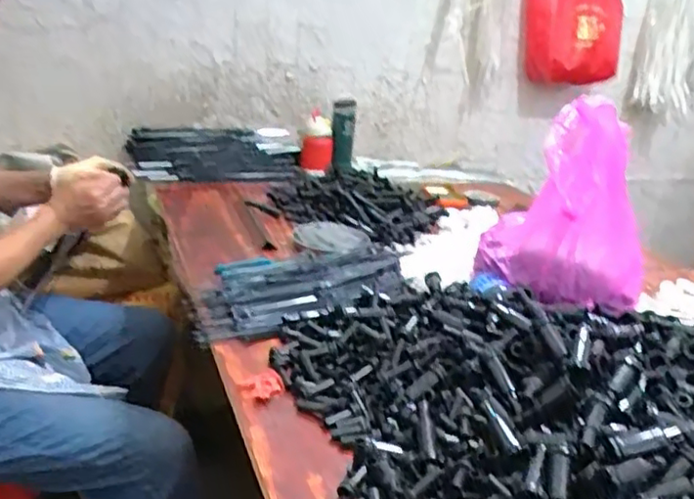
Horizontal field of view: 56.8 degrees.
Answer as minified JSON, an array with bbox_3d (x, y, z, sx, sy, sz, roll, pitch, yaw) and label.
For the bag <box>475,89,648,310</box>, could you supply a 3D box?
[{"bbox_3d":[0.299,-0.059,0.875,0.200,0.263,0.118,15,23,29],"label":"bag"}]

